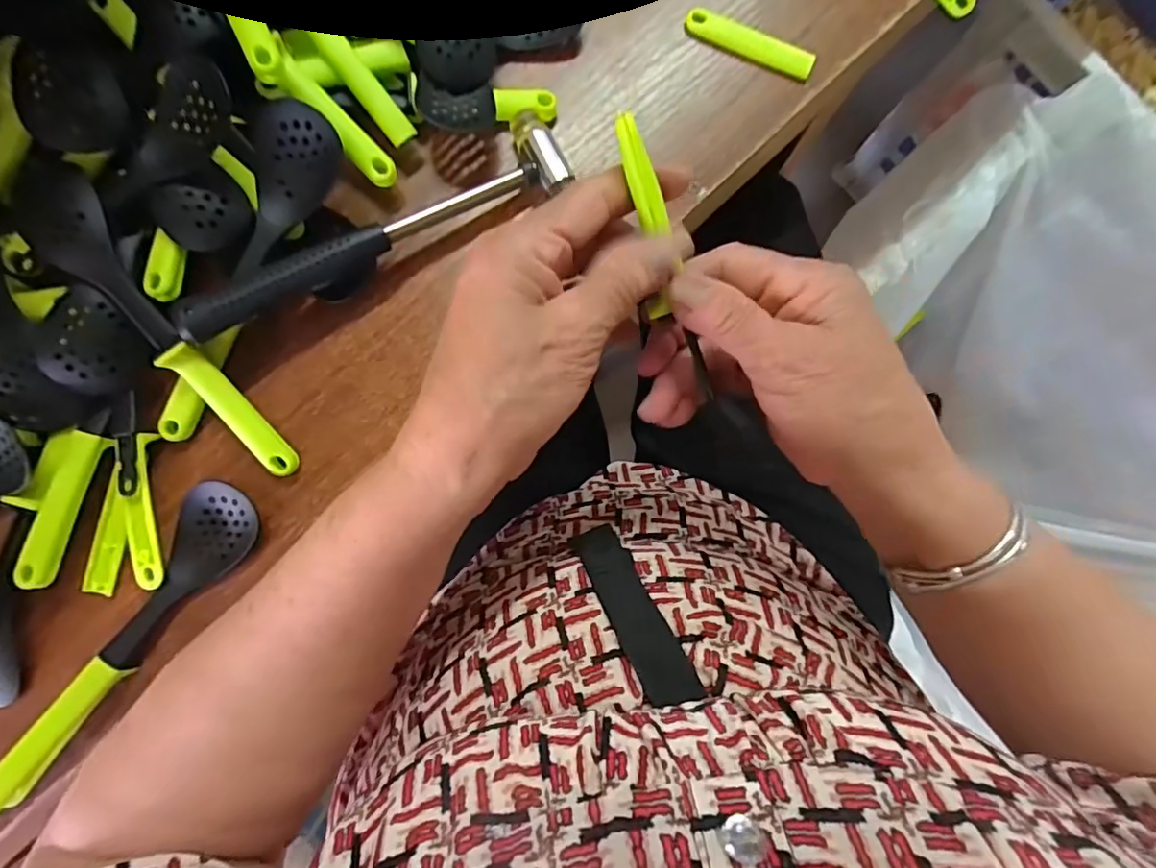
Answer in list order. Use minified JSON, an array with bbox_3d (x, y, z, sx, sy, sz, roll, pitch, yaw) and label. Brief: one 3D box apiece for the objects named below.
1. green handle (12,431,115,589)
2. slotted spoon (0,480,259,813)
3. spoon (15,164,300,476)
[{"bbox_3d":[-0.254,0.037,0.266,0.017,0.014,0.075,17,89,-4],"label":"green handle"},{"bbox_3d":[-0.221,0.099,0.262,0.037,0.033,0.170,36,87,-3],"label":"slotted spoon"},{"bbox_3d":[-0.201,-0.052,0.263,0.036,0.027,0.176,-38,93,-3],"label":"spoon"}]

